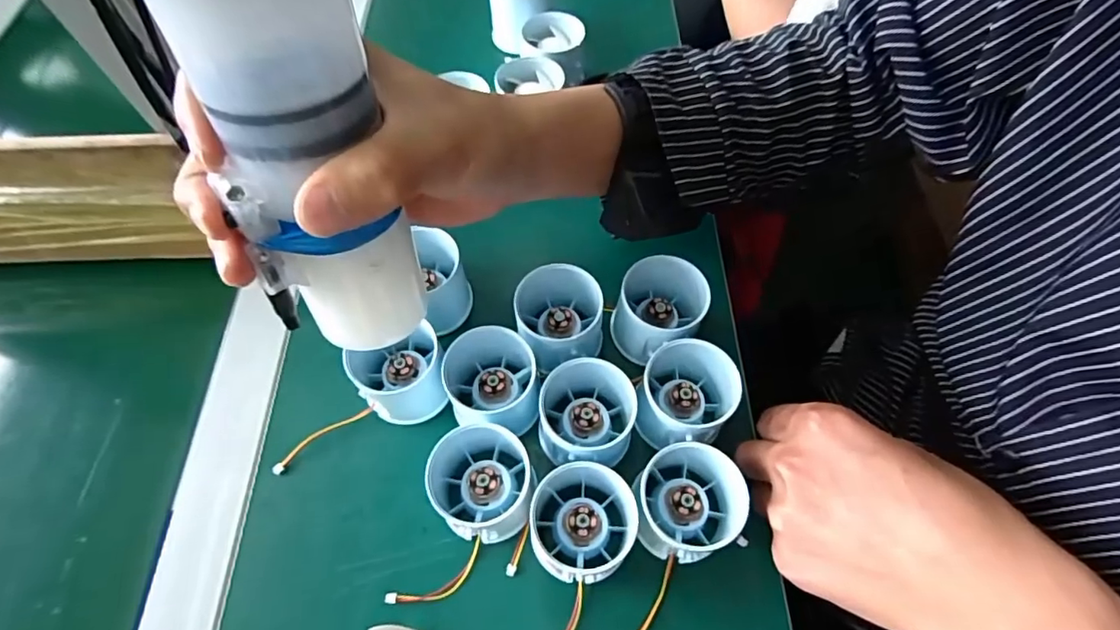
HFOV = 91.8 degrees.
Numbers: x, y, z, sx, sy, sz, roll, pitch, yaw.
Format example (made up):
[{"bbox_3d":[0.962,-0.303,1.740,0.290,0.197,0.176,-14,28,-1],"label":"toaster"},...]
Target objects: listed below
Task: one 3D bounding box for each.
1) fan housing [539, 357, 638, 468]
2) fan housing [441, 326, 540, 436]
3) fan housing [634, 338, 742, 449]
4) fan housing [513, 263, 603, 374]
[{"bbox_3d":[0.014,0.055,0.307,0.052,0.048,0.052,0,62,1],"label":"fan housing"},{"bbox_3d":[-0.042,0.037,0.318,0.058,0.048,0.056,-2,62,0],"label":"fan housing"},{"bbox_3d":[0.072,0.043,0.313,0.054,0.046,0.047,-1,62,1],"label":"fan housing"},{"bbox_3d":[0.002,0.002,0.334,0.054,0.049,0.045,-11,62,-5],"label":"fan housing"}]

